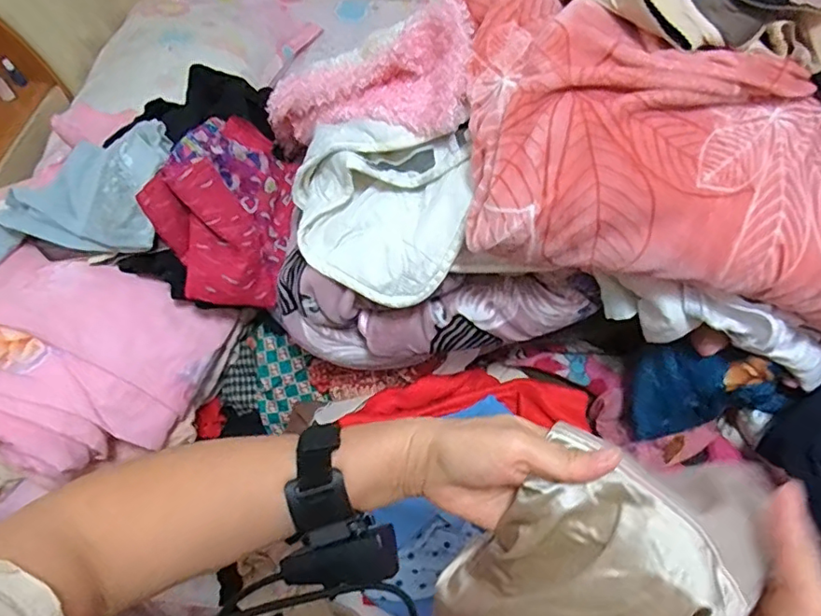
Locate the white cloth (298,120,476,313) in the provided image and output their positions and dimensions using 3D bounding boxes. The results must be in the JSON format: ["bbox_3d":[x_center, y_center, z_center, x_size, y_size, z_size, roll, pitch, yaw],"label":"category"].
[{"bbox_3d":[-0.036,-0.110,0.585,0.220,0.060,0.184,24,91,24],"label":"white cloth"}]

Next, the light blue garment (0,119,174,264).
[{"bbox_3d":[-0.446,-0.137,0.738,0.329,0.083,0.156,-14,57,20],"label":"light blue garment"}]

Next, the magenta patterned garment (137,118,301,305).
[{"bbox_3d":[-0.236,-0.120,0.713,0.149,0.129,0.203,13,61,9],"label":"magenta patterned garment"}]

